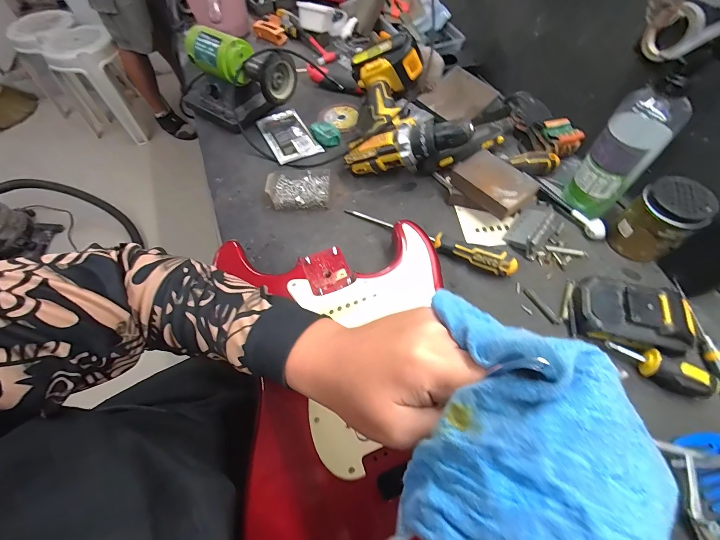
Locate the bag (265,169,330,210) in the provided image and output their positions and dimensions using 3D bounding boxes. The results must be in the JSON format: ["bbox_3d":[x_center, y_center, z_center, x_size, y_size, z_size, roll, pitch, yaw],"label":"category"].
[{"bbox_3d":[-0.095,-0.127,0.499,0.092,0.034,0.060,0,59,3],"label":"bag"}]

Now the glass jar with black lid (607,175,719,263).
[{"bbox_3d":[0.382,-0.062,0.406,0.064,0.088,0.068,-1,59,2],"label":"glass jar with black lid"}]

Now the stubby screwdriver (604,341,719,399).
[{"bbox_3d":[0.320,0.104,0.342,0.093,0.032,0.029,26,64,17],"label":"stubby screwdriver"}]

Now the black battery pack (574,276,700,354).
[{"bbox_3d":[0.316,0.050,0.371,0.115,0.042,0.076,17,61,12],"label":"black battery pack"}]

